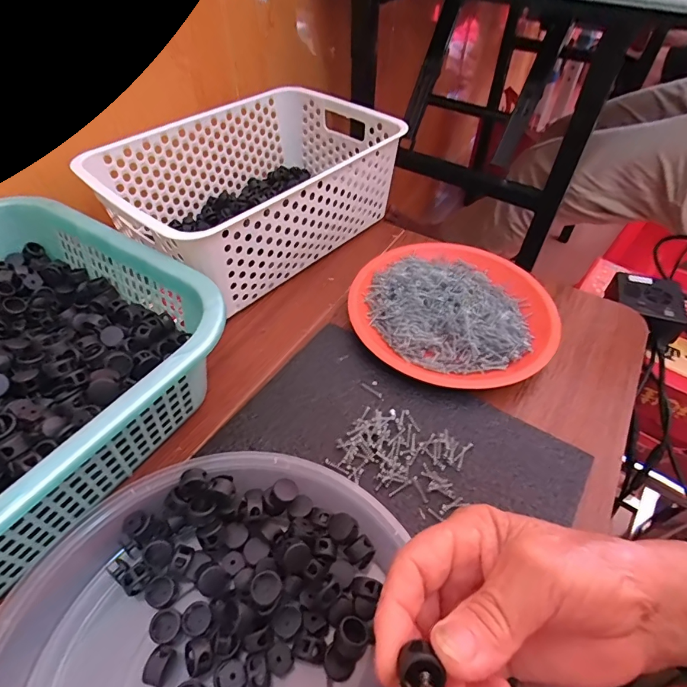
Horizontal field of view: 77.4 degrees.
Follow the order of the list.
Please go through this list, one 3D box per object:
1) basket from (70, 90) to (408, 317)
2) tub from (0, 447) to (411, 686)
[{"bbox_3d":[-0.099,-0.179,0.483,0.199,0.110,0.298,36,57,26],"label":"basket"},{"bbox_3d":[-0.070,0.176,0.221,0.220,0.060,0.240,-3,49,-5],"label":"tub"}]

